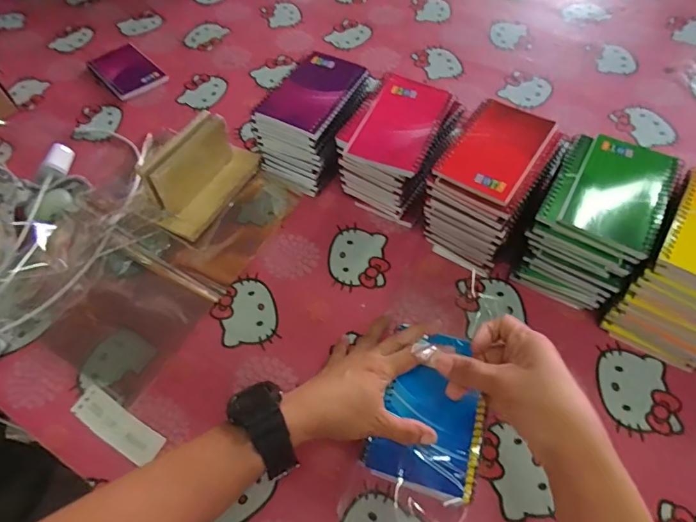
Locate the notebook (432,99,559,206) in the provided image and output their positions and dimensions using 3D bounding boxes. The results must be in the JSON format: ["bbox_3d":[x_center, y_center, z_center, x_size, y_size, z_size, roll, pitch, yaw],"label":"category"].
[{"bbox_3d":[0.156,-0.120,0.463,0.084,0.007,0.127,30,65,19],"label":"notebook"}]

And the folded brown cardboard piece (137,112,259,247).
[{"bbox_3d":[-0.187,-0.115,0.555,0.074,0.091,0.164,24,63,16],"label":"folded brown cardboard piece"}]

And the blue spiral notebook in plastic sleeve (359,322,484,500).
[{"bbox_3d":[0.073,0.127,0.382,0.090,0.014,0.130,14,60,11],"label":"blue spiral notebook in plastic sleeve"}]

